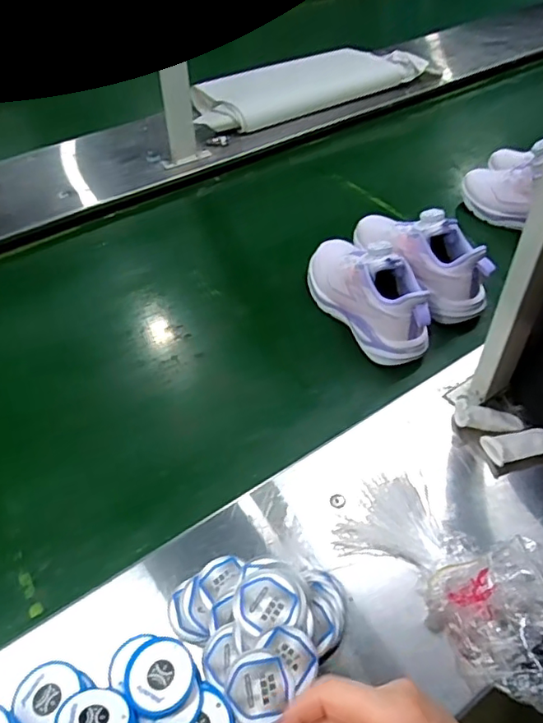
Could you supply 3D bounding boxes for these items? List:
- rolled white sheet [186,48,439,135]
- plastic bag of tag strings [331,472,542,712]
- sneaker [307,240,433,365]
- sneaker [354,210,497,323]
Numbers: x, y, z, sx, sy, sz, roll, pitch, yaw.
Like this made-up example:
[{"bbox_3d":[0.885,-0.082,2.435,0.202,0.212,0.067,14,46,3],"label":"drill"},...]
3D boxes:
[{"bbox_3d":[0.086,-0.569,1.118,0.525,0.061,0.125,-26,55,-23],"label":"rolled white sheet"},{"bbox_3d":[0.151,0.167,0.449,0.113,0.026,0.199,-27,43,-24],"label":"plastic bag of tag strings"},{"bbox_3d":[0.115,-0.094,0.681,0.074,0.123,0.217,-21,53,-19],"label":"sneaker"},{"bbox_3d":[0.196,-0.150,0.739,0.077,0.119,0.231,-26,55,-23],"label":"sneaker"}]

